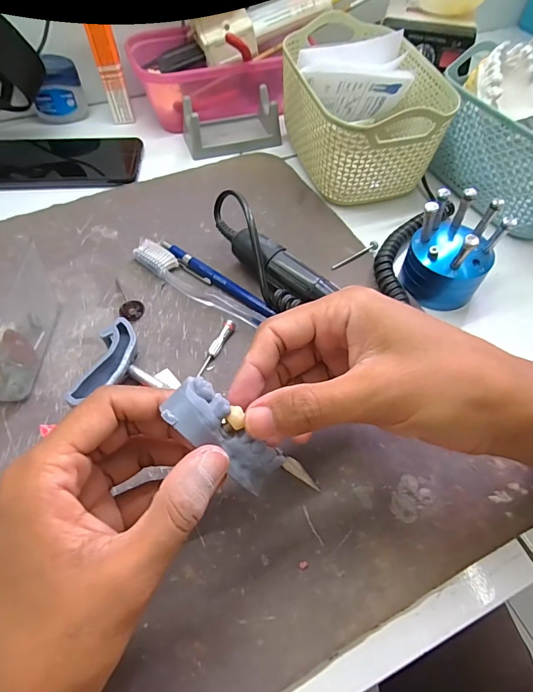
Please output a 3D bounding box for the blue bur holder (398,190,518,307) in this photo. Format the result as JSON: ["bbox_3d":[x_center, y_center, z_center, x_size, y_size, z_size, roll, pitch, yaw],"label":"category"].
[{"bbox_3d":[0.135,-0.069,0.293,0.059,0.066,0.056,36,62,20],"label":"blue bur holder"}]

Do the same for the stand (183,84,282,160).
[{"bbox_3d":[-0.039,-0.238,0.417,0.099,0.036,0.060,-12,58,-10],"label":"stand"}]

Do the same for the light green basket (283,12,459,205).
[{"bbox_3d":[0.083,-0.215,0.376,0.119,0.087,0.170,-14,58,-11],"label":"light green basket"}]

